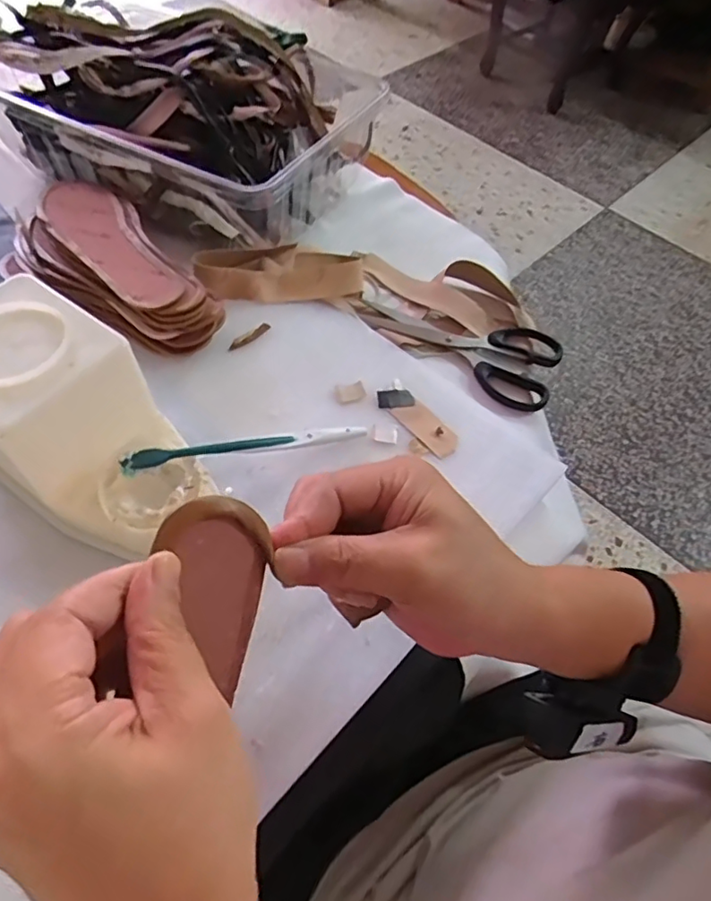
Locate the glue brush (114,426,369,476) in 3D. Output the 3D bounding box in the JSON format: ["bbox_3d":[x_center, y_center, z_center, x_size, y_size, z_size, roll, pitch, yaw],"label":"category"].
[{"bbox_3d":[-0.076,-0.002,0.424,0.185,0.017,0.015,-8,56,-29],"label":"glue brush"}]

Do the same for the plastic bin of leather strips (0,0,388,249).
[{"bbox_3d":[-0.197,-0.372,0.626,0.372,0.121,0.260,23,59,11],"label":"plastic bin of leather strips"}]

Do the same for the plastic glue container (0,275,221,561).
[{"bbox_3d":[-0.190,-0.011,0.394,0.187,0.124,0.105,36,62,18],"label":"plastic glue container"}]

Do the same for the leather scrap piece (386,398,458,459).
[{"bbox_3d":[0.060,-0.021,0.479,0.029,0.004,0.062,-36,67,-24],"label":"leather scrap piece"}]

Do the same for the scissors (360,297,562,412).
[{"bbox_3d":[0.106,-0.113,0.553,0.197,0.014,0.093,34,61,16],"label":"scissors"}]

